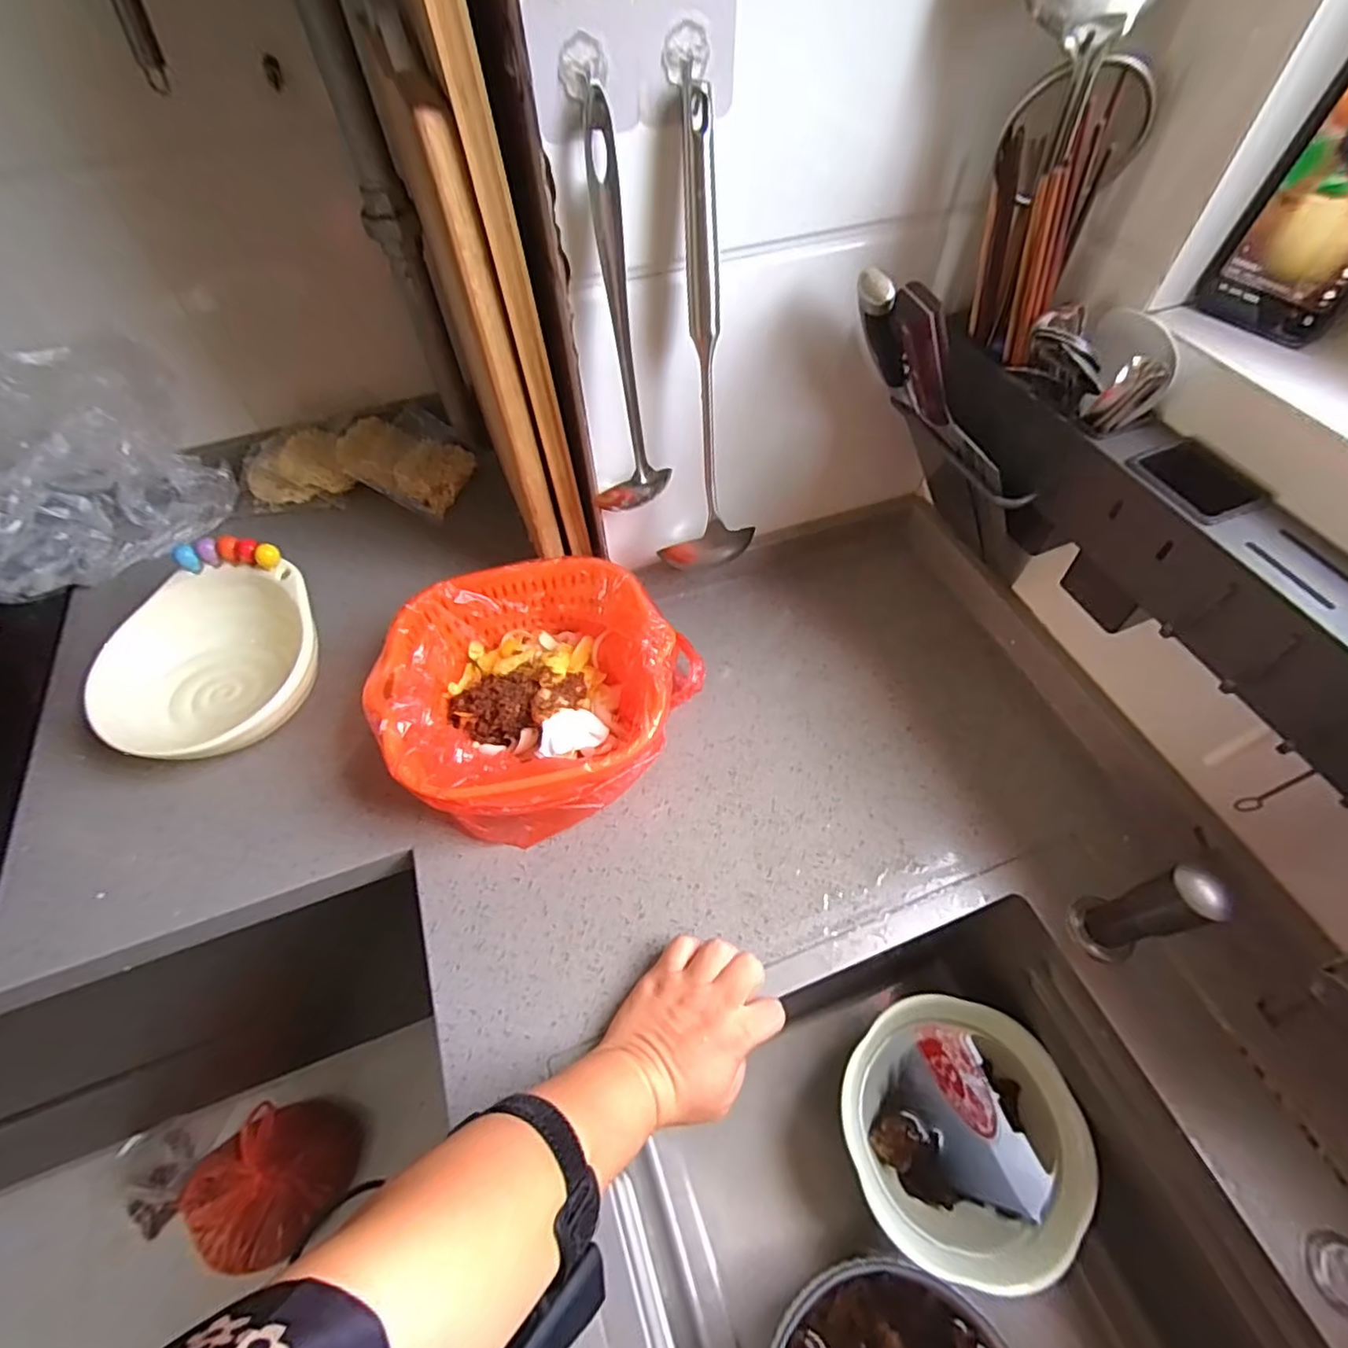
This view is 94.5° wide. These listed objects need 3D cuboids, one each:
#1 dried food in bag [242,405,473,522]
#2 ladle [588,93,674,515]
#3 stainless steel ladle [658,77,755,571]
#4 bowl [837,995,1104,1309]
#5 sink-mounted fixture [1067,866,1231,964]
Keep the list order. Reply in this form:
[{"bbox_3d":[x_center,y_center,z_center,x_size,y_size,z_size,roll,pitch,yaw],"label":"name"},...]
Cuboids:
[{"bbox_3d":[-0.392,-0.268,0.788,0.263,0.064,0.151,3,56,4],"label":"dried food in bag"},{"bbox_3d":[-0.036,-0.224,0.428,0.039,0.251,0.047,31,62,21],"label":"ladle"},{"bbox_3d":[0.025,-0.202,0.464,0.056,0.335,0.055,35,64,23],"label":"stainless steel ladle"},{"bbox_3d":[0.237,0.383,0.524,0.184,0.069,0.184,-1,54,1],"label":"bowl"},{"bbox_3d":[0.323,0.161,0.428,0.034,0.121,0.044,-20,56,-12],"label":"sink-mounted fixture"}]

